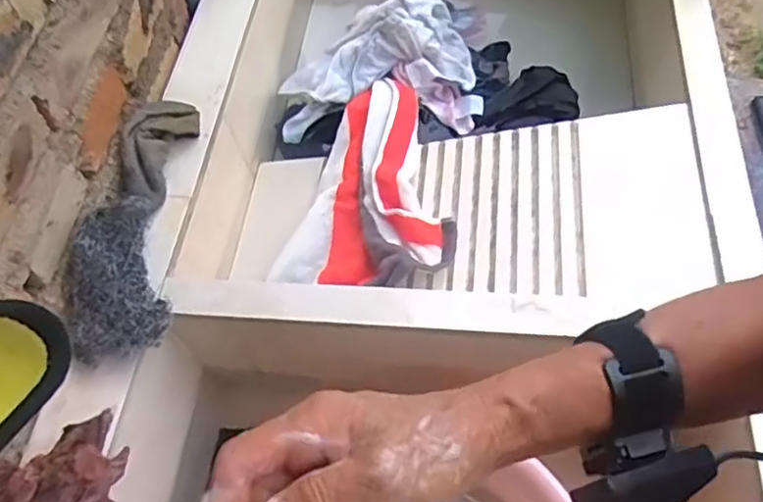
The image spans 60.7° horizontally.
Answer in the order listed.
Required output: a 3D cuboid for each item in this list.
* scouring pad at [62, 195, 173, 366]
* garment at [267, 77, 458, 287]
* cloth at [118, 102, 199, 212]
[{"bbox_3d":[-0.226,0.018,0.539,0.078,0.040,0.142,-17,59,-7],"label":"scouring pad"},{"bbox_3d":[0.009,-0.086,0.689,0.169,0.069,0.280,13,60,11],"label":"garment"},{"bbox_3d":[-0.220,-0.099,0.623,0.055,0.031,0.129,8,60,9],"label":"cloth"}]

